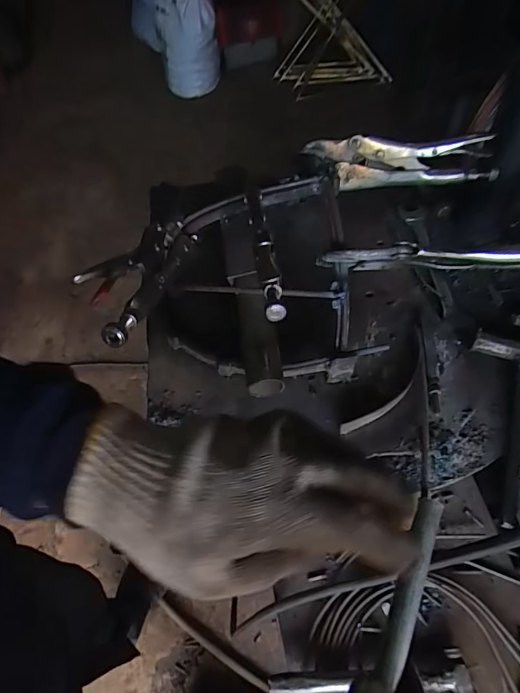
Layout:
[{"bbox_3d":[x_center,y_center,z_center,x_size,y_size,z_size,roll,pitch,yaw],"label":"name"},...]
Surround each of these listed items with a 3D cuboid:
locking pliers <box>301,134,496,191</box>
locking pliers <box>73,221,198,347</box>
[{"bbox_3d":[0.132,-0.174,0.426,0.172,0.046,0.016,4,34,8],"label":"locking pliers"},{"bbox_3d":[-0.086,-0.064,0.343,0.033,0.038,0.171,9,37,7],"label":"locking pliers"}]

